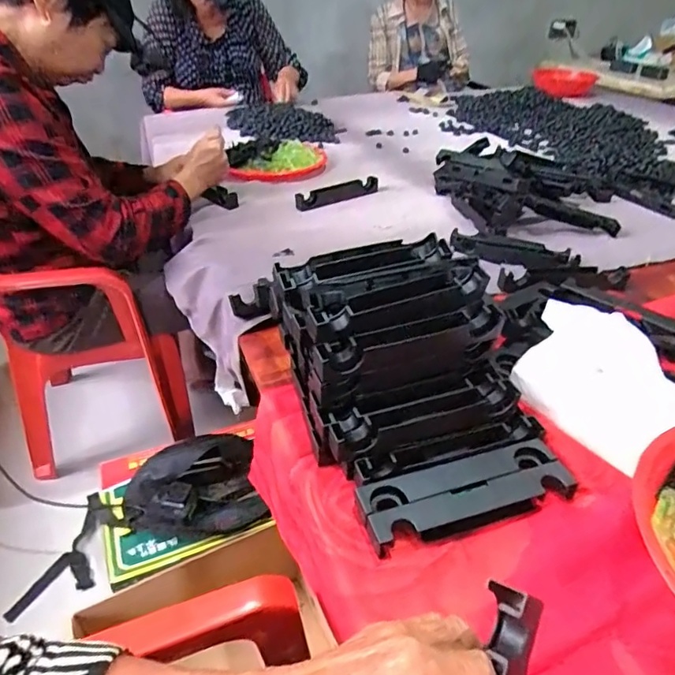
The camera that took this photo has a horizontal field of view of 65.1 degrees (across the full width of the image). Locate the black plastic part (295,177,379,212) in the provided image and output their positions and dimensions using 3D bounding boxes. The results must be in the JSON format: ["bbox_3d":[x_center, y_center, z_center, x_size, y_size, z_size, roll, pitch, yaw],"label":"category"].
[{"bbox_3d":[0.001,-0.302,1.104,0.196,0.027,0.032,-21,41,-28],"label":"black plastic part"}]

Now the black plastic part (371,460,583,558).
[{"bbox_3d":[0.120,0.150,0.467,0.189,0.026,0.031,-11,37,-16],"label":"black plastic part"}]

